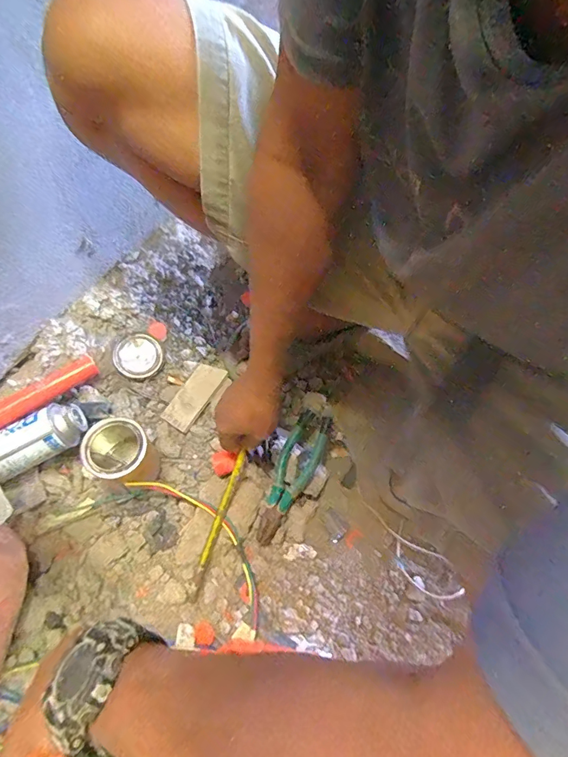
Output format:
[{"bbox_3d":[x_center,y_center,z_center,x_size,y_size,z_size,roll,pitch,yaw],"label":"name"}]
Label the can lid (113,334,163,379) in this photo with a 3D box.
[{"bbox_3d":[-0.238,-0.037,0.707,0.070,0.004,0.072,2,84,-15],"label":"can lid"}]

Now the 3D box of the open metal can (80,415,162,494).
[{"bbox_3d":[-0.232,0.110,0.614,0.089,0.104,0.082,2,65,-5],"label":"open metal can"}]

